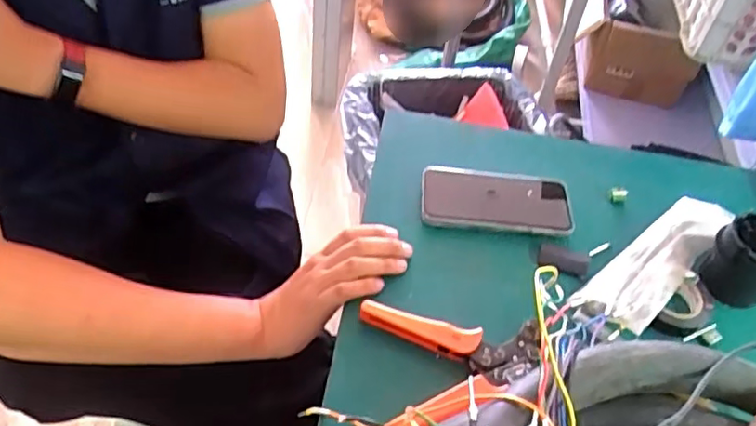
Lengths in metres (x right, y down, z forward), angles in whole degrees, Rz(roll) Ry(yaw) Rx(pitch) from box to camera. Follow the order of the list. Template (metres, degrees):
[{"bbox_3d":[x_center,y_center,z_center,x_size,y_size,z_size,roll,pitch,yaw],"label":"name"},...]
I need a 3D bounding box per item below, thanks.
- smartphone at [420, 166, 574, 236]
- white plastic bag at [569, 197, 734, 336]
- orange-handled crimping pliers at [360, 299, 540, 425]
[{"bbox_3d":[0.130,-0.015,0.676,0.166,0.013,0.079,6,49,-2],"label":"smartphone"},{"bbox_3d":[0.295,0.050,0.647,0.254,0.012,0.069,-30,43,-31],"label":"white plastic bag"},{"bbox_3d":[0.072,0.124,0.539,0.157,0.022,0.124,-7,50,-13],"label":"orange-handled crimping pliers"}]

